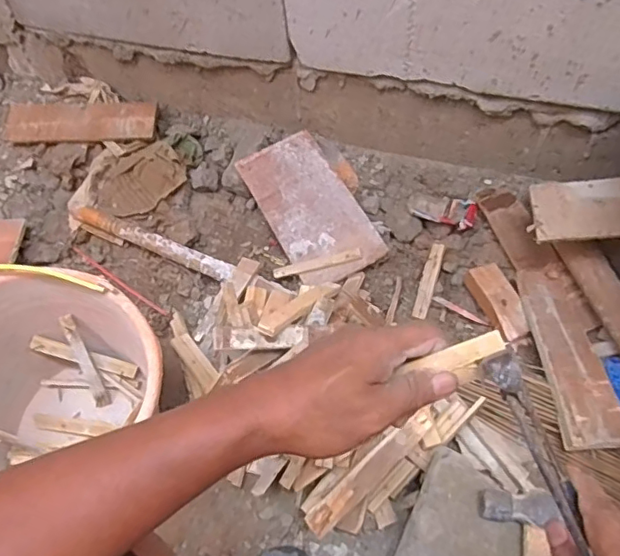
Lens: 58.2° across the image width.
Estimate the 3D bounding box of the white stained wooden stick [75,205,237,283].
[{"bbox_3d":[-0.296,-0.071,1.043,0.367,0.024,0.038,22,61,18],"label":"white stained wooden stick"}]

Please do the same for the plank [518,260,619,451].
[{"bbox_3d":[0.410,0.106,0.886,0.093,0.031,0.335,-3,56,3],"label":"plank"}]

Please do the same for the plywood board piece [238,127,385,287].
[{"bbox_3d":[-0.002,-0.134,1.065,0.161,0.012,0.317,-29,69,-8],"label":"plywood board piece"}]

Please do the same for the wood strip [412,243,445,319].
[{"bbox_3d":[0.216,0.001,1.006,0.029,0.011,0.171,16,59,15],"label":"wood strip"}]

